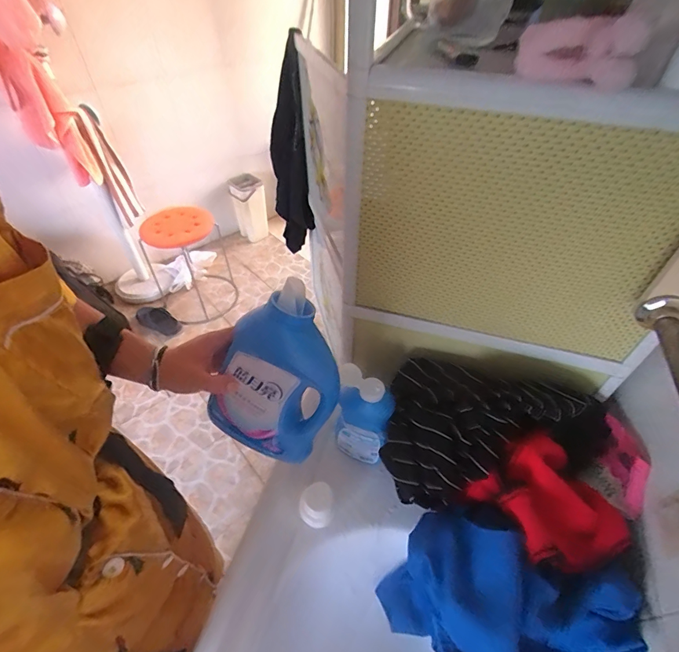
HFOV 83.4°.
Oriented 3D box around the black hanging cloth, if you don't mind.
[{"bbox_3d":[-0.096,-0.308,0.749,0.054,0.391,0.147,-13,46,-12],"label":"black hanging cloth"}]

